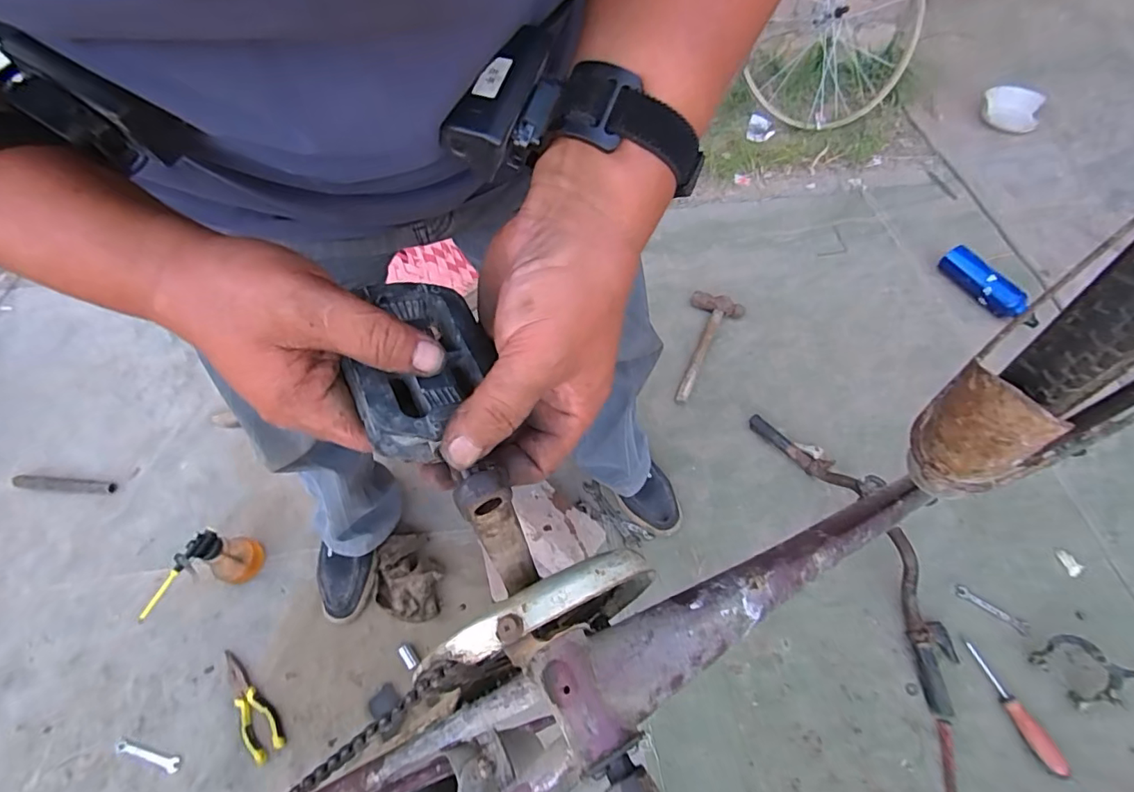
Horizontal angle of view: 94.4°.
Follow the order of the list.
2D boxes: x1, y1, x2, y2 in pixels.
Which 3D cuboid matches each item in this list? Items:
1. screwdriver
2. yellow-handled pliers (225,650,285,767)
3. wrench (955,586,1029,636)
[{"bbox_3d":[0.667,0.459,0.783,0.025,0.034,0.173,-16,59,-7],"label":"screwdriver"},{"bbox_3d":[-0.519,0.500,0.860,0.051,0.022,0.189,-35,65,-17],"label":"yellow-handled pliers"},{"bbox_3d":[0.695,0.348,0.861,0.102,0.004,0.020,33,65,33],"label":"wrench"}]

